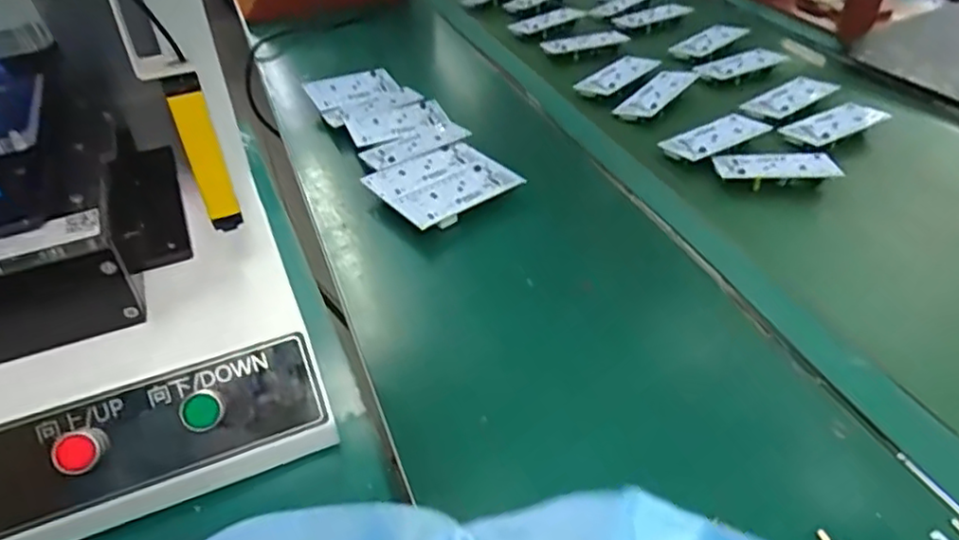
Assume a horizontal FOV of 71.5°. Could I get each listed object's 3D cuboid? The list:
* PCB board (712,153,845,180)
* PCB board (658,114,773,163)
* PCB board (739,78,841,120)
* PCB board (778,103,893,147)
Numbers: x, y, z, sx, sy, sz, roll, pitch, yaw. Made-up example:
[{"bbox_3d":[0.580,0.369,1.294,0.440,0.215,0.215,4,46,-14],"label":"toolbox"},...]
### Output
[{"bbox_3d":[0.305,-0.107,0.684,0.120,0.010,0.039,-2,54,-2],"label":"PCB board"},{"bbox_3d":[0.263,-0.147,0.733,0.121,0.009,0.054,-22,48,-20],"label":"PCB board"},{"bbox_3d":[0.379,-0.212,0.806,0.121,0.007,0.057,-26,45,-24],"label":"PCB board"},{"bbox_3d":[0.397,-0.164,0.749,0.130,0.007,0.047,-20,51,-20],"label":"PCB board"}]

